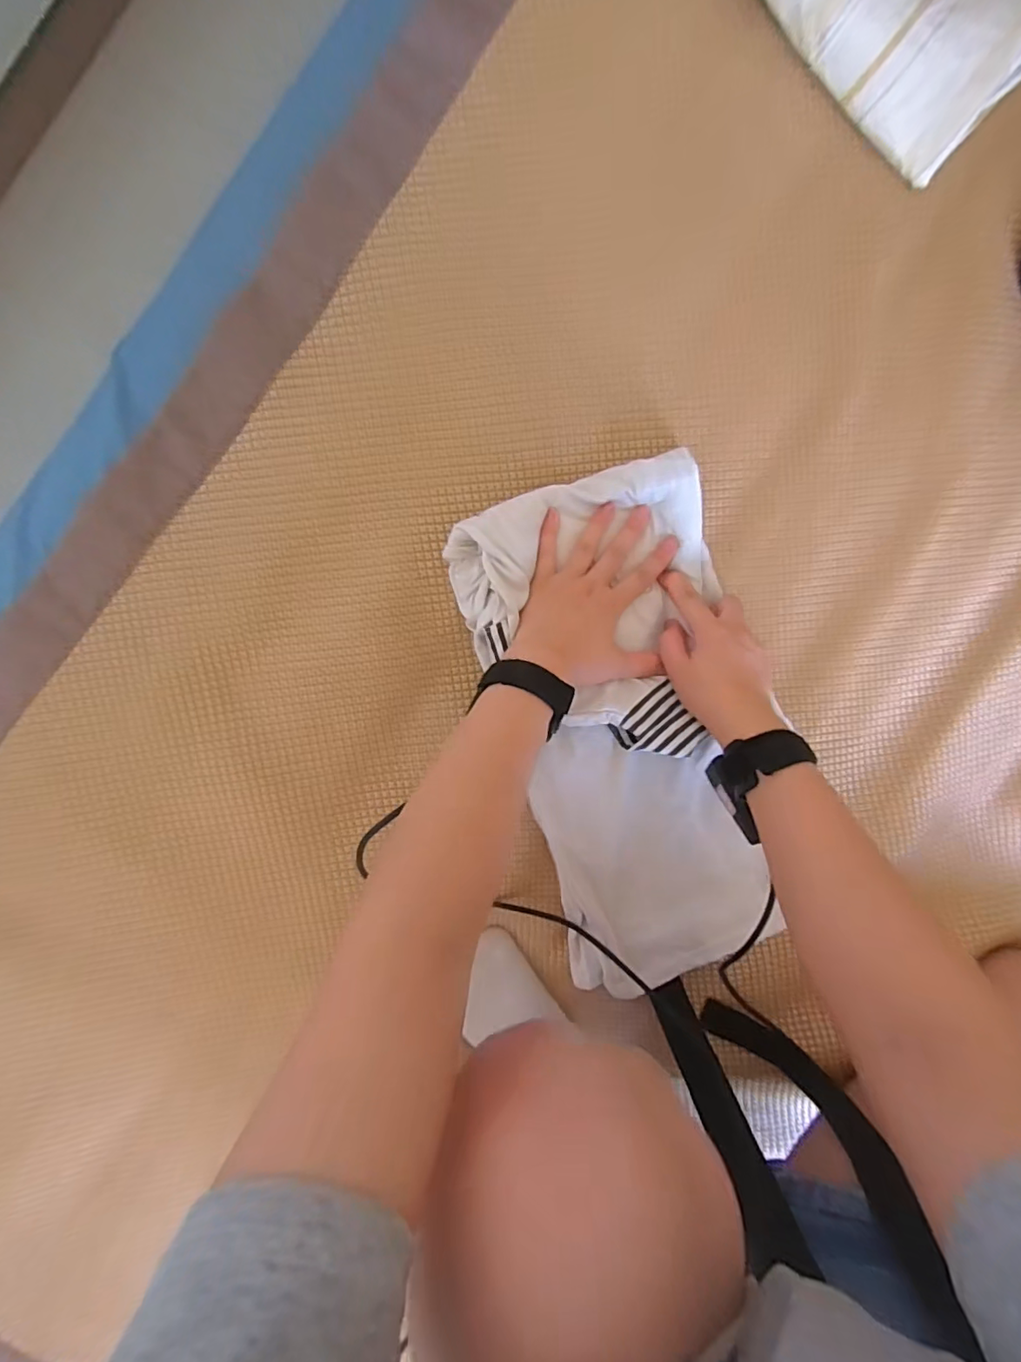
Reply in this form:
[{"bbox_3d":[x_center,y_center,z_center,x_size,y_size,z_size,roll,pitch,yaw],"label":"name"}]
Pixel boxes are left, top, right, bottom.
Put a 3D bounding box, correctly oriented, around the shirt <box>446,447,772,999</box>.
[{"bbox_3d":[0.103,0.049,0.444,0.206,0.044,0.427,-16,100,-3],"label":"shirt"}]

